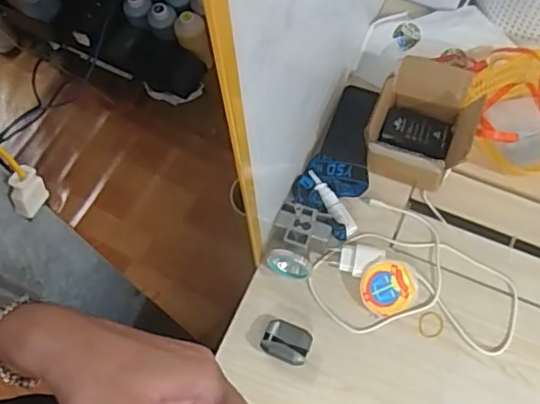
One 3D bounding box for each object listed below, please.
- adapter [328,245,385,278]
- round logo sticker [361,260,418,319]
[{"bbox_3d":[0.114,0.077,0.747,0.067,0.023,0.041,-1,69,2],"label":"adapter"},{"bbox_3d":[0.153,0.110,0.733,0.072,0.005,0.068,0,88,-4],"label":"round logo sticker"}]

